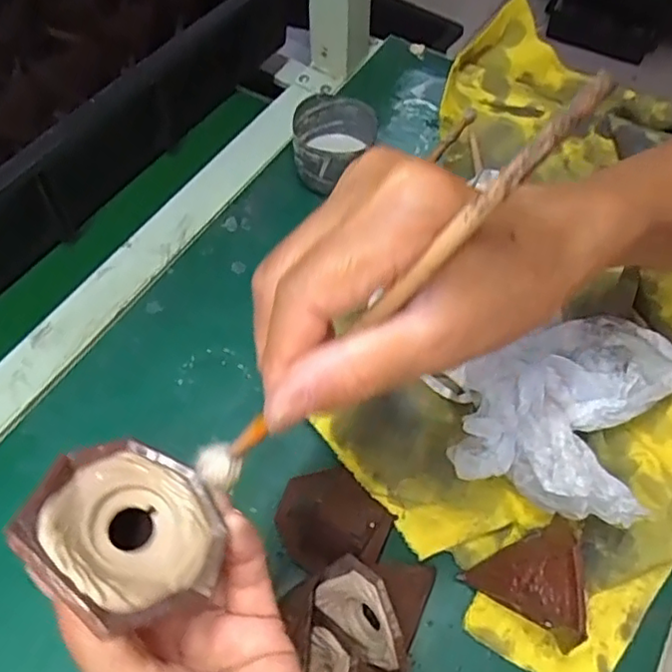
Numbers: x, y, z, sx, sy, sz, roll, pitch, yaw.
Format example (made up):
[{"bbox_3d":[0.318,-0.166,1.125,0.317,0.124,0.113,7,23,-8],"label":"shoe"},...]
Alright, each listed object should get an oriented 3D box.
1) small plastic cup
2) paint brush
[{"bbox_3d":[-0.005,-0.152,0.513,0.069,0.053,0.071,18,59,9],"label":"small plastic cup"},{"bbox_3d":[0.010,-0.006,0.187,0.169,0.007,0.014,-45,61,24],"label":"paint brush"}]

